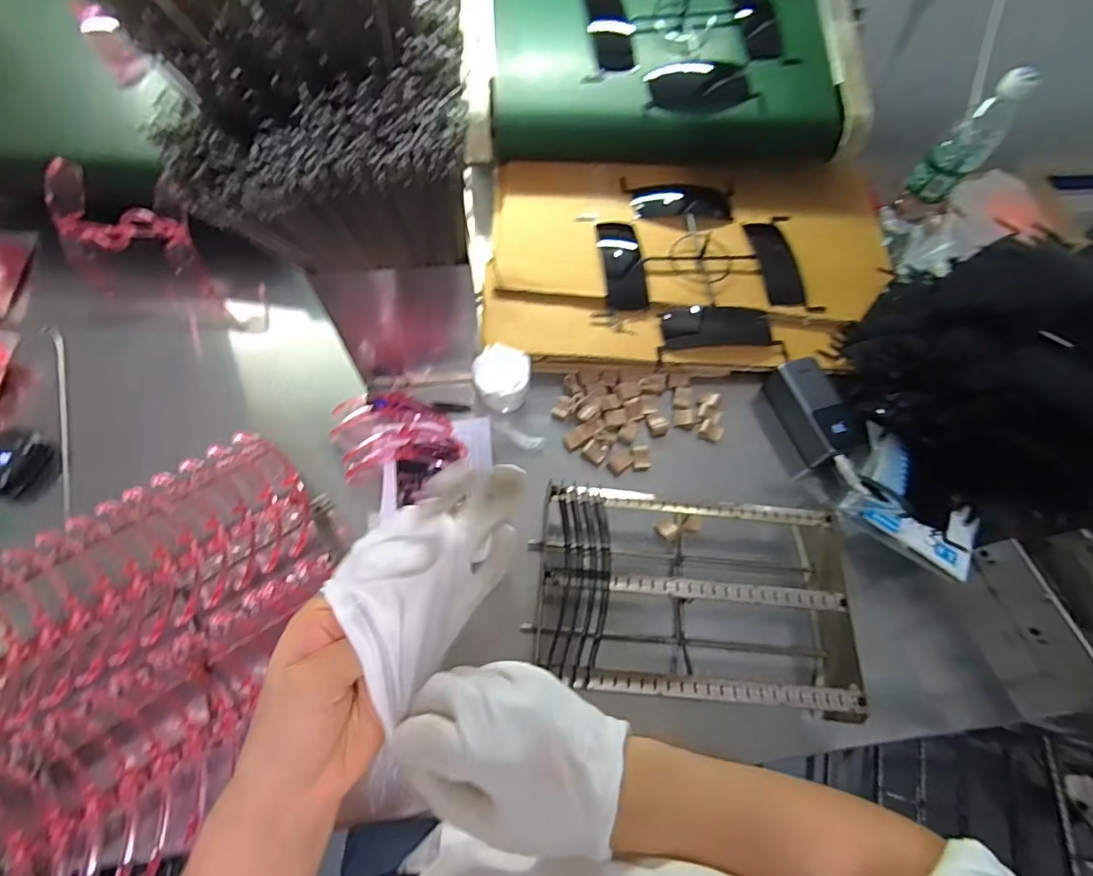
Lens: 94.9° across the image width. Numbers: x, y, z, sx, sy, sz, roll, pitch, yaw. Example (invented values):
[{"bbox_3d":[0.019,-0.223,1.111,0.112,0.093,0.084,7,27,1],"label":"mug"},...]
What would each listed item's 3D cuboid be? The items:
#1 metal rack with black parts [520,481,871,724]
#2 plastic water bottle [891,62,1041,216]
[{"bbox_3d":[0.160,0.165,0.521,0.278,0.090,0.192,7,65,0],"label":"metal rack with black parts"},{"bbox_3d":[0.575,-0.399,0.699,0.065,0.201,0.063,40,69,14],"label":"plastic water bottle"}]

